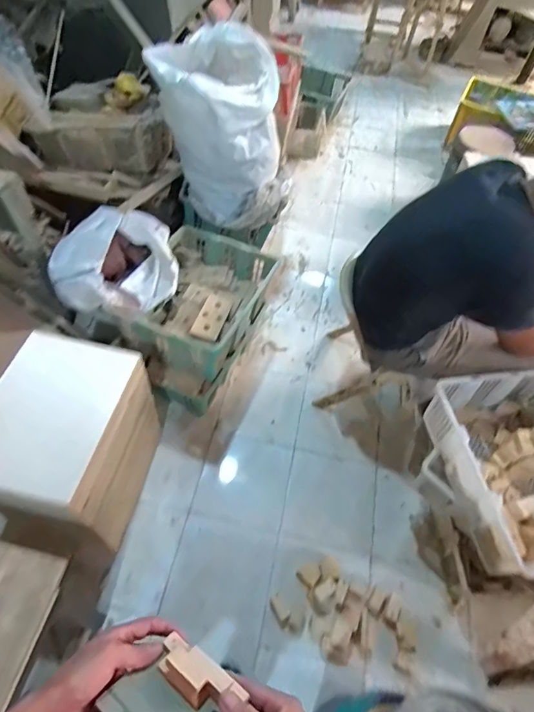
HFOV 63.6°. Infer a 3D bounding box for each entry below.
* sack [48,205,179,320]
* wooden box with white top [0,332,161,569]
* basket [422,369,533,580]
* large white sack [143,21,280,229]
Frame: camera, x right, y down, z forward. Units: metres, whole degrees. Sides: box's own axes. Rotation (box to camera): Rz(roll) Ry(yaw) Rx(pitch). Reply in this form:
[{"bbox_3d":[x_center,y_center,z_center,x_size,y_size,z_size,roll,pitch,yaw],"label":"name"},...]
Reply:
[{"bbox_3d":[-0.487,-0.319,1.377,0.362,0.232,0.321,-8,57,-11],"label":"sack"},{"bbox_3d":[-0.543,0.281,1.228,0.311,0.520,0.446,14,56,5],"label":"wooden box with white top"},{"bbox_3d":[0.671,0.281,1.110,0.373,0.183,0.480,-6,56,-9],"label":"basket"},{"bbox_3d":[-0.166,-0.751,1.478,0.376,0.537,0.315,-14,58,-14],"label":"large white sack"}]

